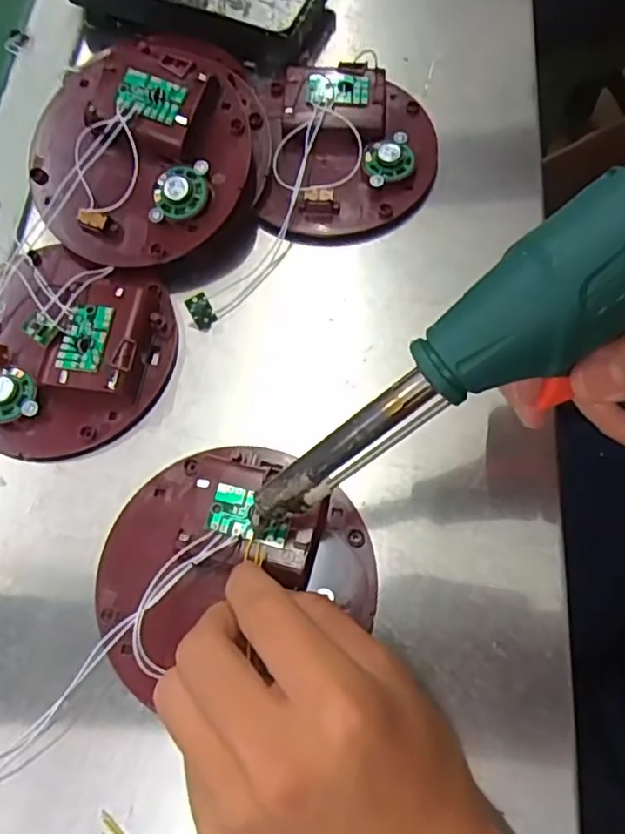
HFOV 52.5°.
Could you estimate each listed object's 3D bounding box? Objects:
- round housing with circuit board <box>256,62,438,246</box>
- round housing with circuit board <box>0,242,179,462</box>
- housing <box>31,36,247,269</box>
[{"bbox_3d":[0.020,-0.160,0.364,0.099,0.024,0.122,0,68,2],"label":"round housing with circuit board"},{"bbox_3d":[-0.132,-0.038,0.321,0.114,0.028,0.112,-1,68,2],"label":"round housing with circuit board"},{"bbox_3d":[-0.095,-0.141,0.340,0.119,0.024,0.115,0,90,9],"label":"housing"}]

